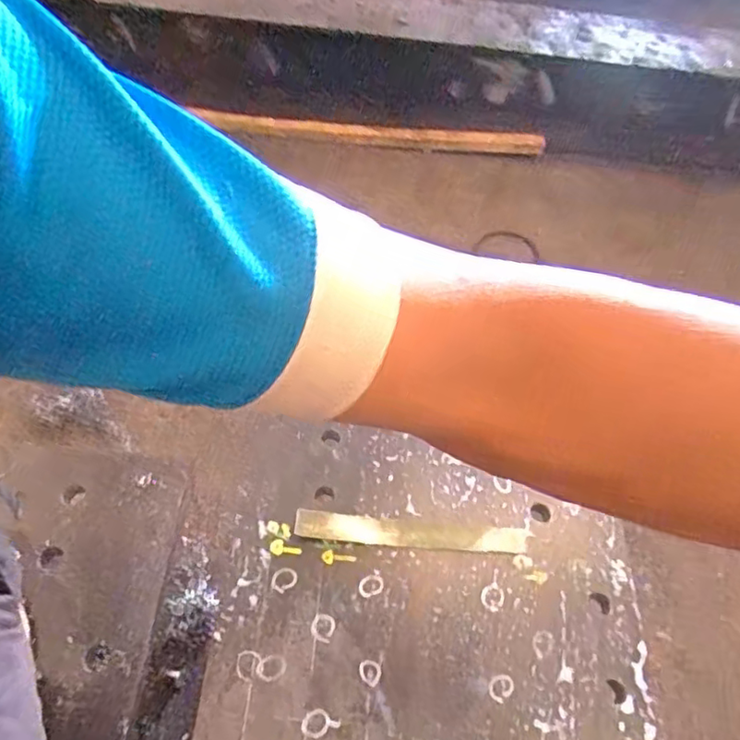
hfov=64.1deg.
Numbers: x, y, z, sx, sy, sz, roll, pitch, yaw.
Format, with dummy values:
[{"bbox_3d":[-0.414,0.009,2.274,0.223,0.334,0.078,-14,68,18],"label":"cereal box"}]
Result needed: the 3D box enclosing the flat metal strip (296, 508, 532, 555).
[{"bbox_3d":[0.050,0.197,0.713,0.276,0.008,0.034,6,56,-4],"label":"flat metal strip"}]

